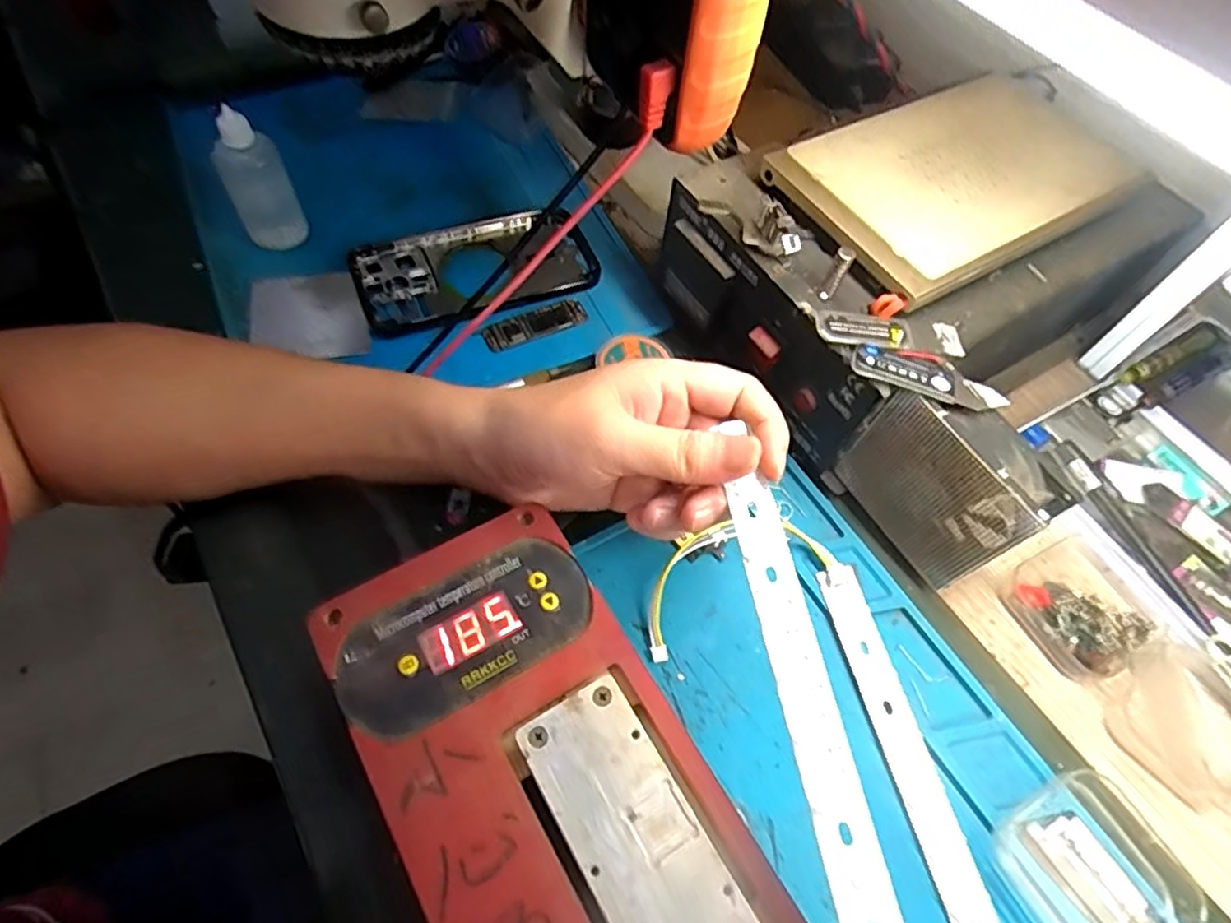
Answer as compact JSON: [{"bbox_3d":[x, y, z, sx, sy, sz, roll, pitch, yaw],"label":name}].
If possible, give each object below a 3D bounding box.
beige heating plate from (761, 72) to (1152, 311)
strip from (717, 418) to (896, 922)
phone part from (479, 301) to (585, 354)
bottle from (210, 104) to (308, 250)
[{"bbox_3d":[0.184,-0.153,0.347,0.200,0.017,0.115,-27,65,-18],"label":"beige heating plate"},{"bbox_3d":[0.069,0.090,0.218,0.018,0.006,0.187,-8,61,-3],"label":"strip"},{"bbox_3d":[-0.049,-0.083,0.396,0.063,0.007,0.019,-22,64,-16],"label":"phone part"},{"bbox_3d":[-0.216,-0.168,0.388,0.034,0.081,0.036,-27,65,-18],"label":"bottle"}]

